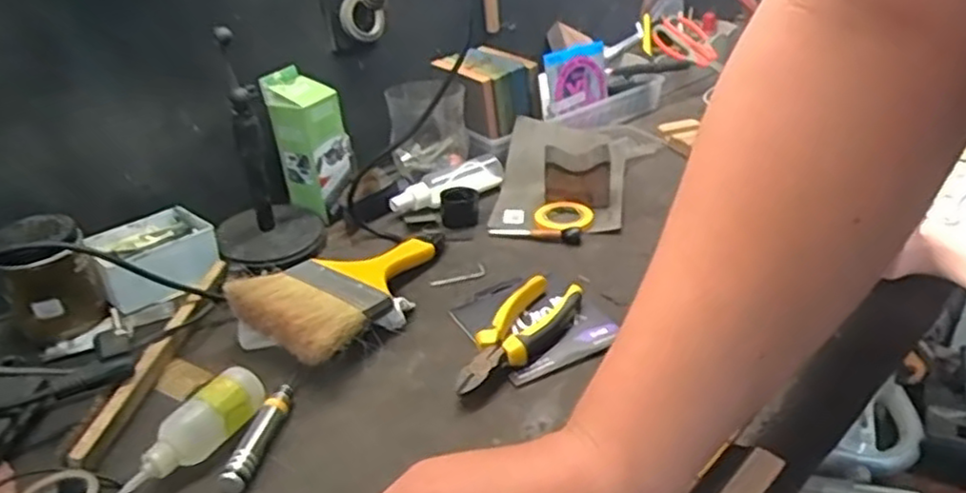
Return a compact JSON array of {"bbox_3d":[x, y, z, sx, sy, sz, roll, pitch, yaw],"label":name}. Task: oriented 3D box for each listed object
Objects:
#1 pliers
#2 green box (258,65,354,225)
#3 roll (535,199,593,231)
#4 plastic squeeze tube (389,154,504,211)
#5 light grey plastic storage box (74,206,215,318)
[{"bbox_3d":[0.030,0.071,0.557,0.056,0.026,0.150,13,33,27],"label":"pliers"},{"bbox_3d":[-0.184,-0.114,0.744,0.060,0.143,0.058,10,32,23],"label":"green box"},{"bbox_3d":[0.085,-0.028,0.736,0.061,0.015,0.066,-3,29,1],"label":"roll"},{"bbox_3d":[-0.040,-0.070,0.793,0.144,0.031,0.024,-24,35,-32],"label":"plastic squeeze tube"},{"bbox_3d":[-0.307,0.012,0.659,0.101,0.052,0.097,-24,35,-32],"label":"light grey plastic storage box"}]

